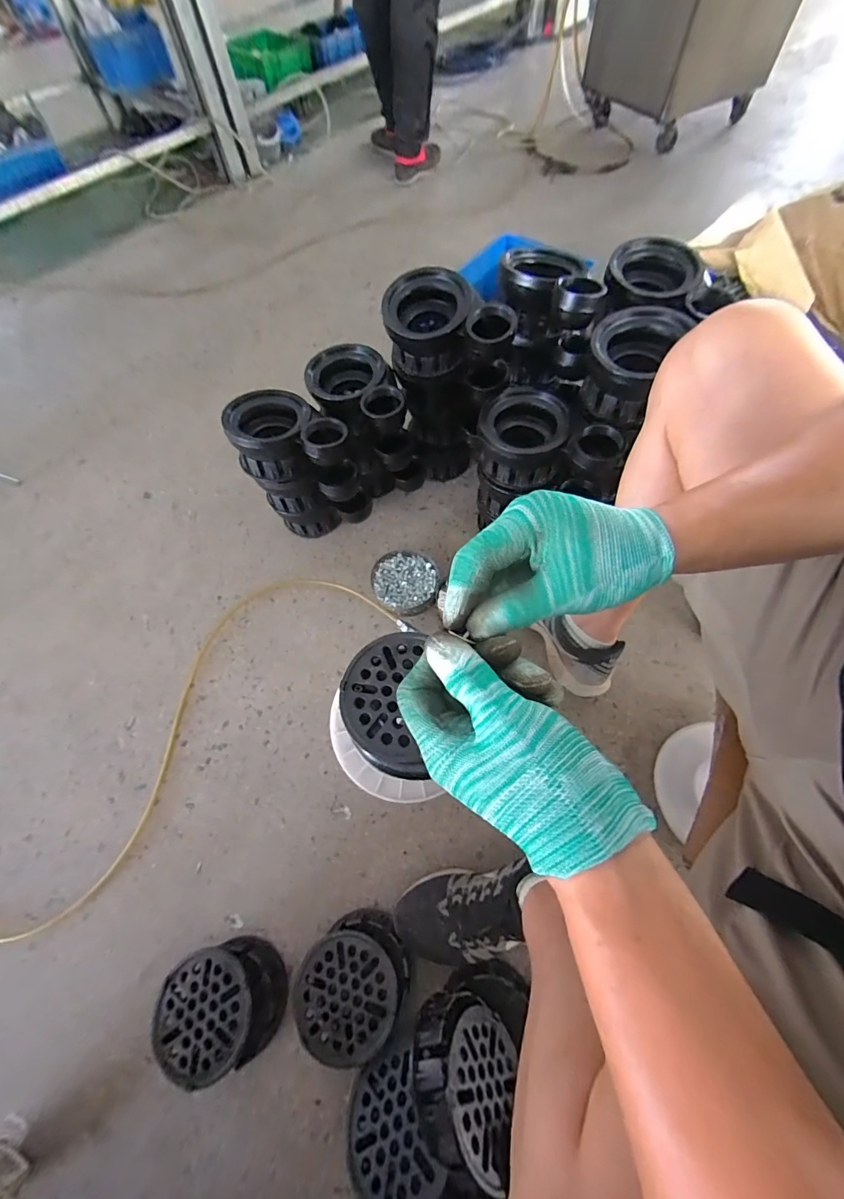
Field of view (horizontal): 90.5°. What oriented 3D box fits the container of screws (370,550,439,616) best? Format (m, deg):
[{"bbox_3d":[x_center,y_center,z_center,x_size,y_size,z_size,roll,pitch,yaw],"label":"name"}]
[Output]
[{"bbox_3d":[-0.034,-0.032,0.854,0.138,0.036,0.127,0,65,1],"label":"container of screws"}]

